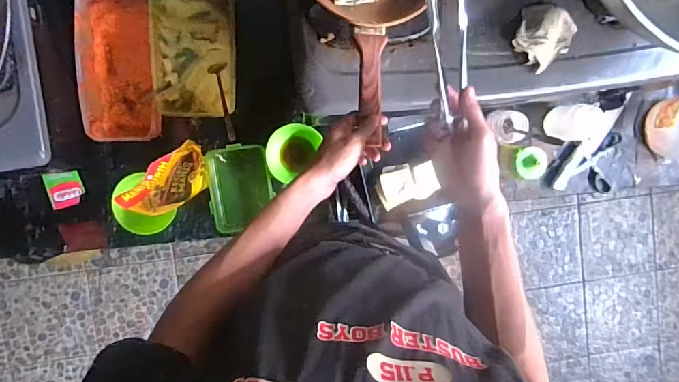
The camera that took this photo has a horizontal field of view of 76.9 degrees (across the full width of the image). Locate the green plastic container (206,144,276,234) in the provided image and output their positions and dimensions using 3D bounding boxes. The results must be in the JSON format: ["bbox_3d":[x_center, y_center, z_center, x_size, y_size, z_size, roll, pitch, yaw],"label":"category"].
[{"bbox_3d":[-0.187,-0.004,0.816,0.114,0.052,0.161,-6,96,-4],"label":"green plastic container"}]

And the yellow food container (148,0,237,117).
[{"bbox_3d":[-0.259,-0.252,0.767,0.138,0.084,0.224,1,95,-5],"label":"yellow food container"}]

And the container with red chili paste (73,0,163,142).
[{"bbox_3d":[-0.389,-0.222,0.773,0.127,0.086,0.257,-3,95,-5],"label":"container with red chili paste"}]

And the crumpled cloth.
[{"bbox_3d":[0.323,-0.240,0.668,0.095,0.053,0.096,30,92,-7],"label":"crumpled cloth"}]

